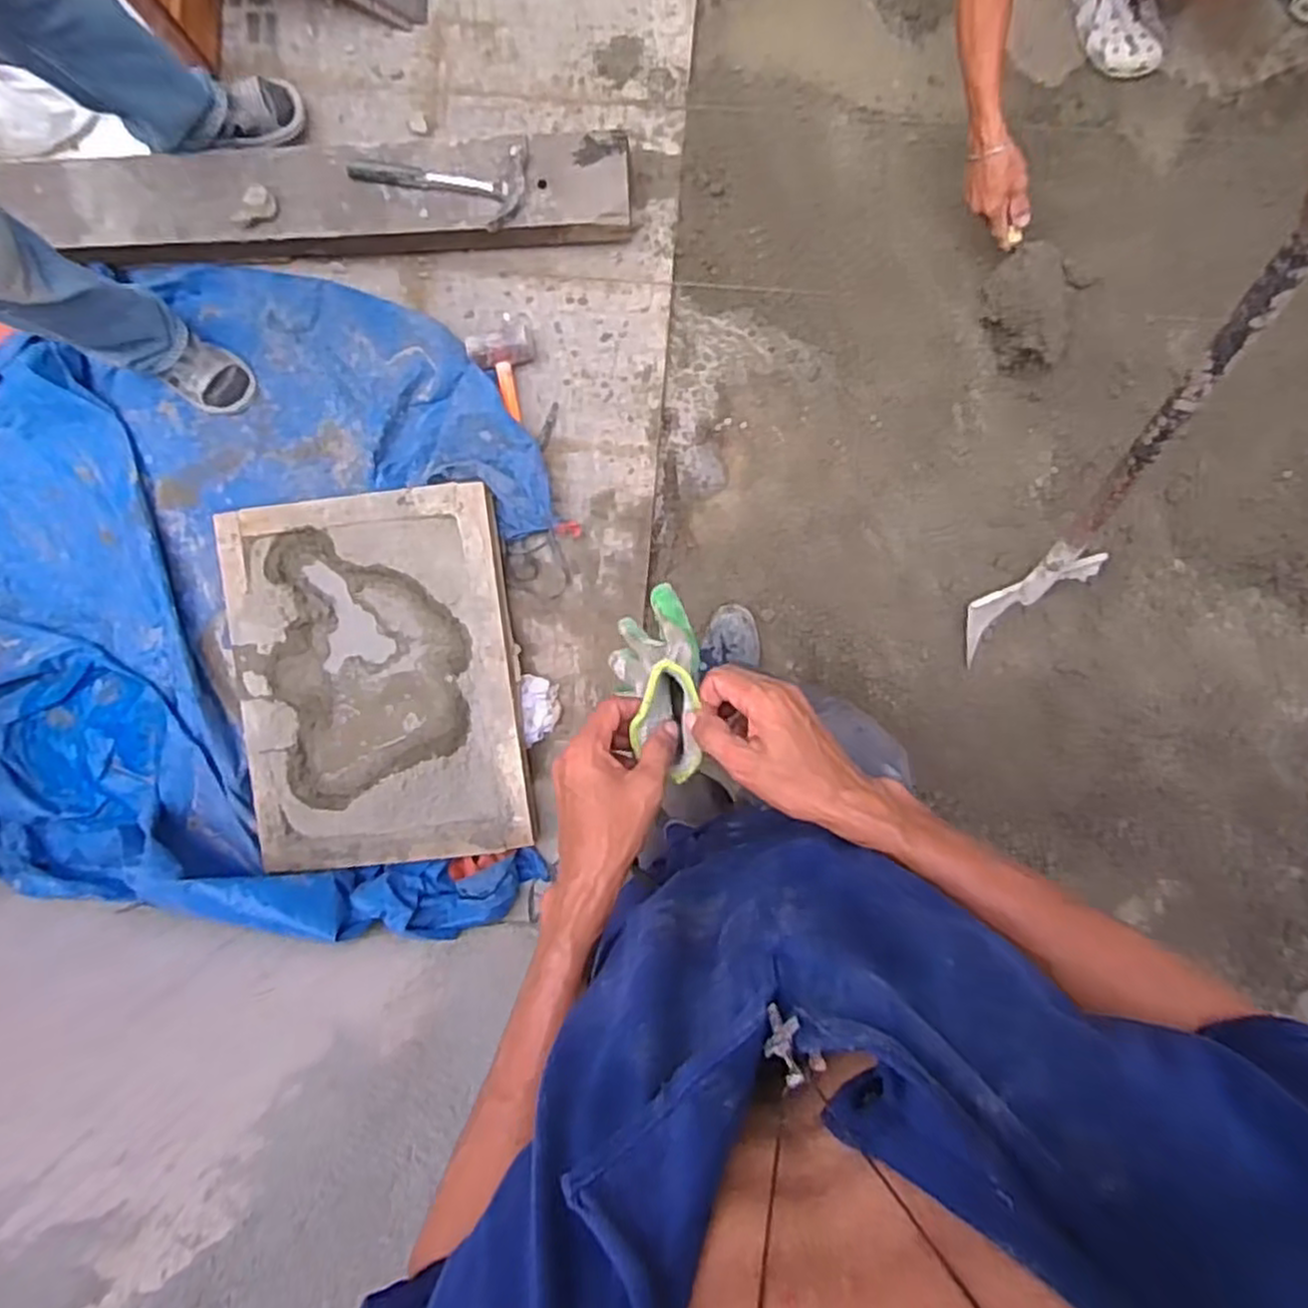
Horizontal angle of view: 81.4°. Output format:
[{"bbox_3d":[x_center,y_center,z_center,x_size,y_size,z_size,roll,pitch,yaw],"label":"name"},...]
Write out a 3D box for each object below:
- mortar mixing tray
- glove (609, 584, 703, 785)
[{"bbox_3d":[-0.506,0.049,1.369,0.511,0.041,0.657,-6,93,1],"label":"mortar mixing tray"},{"bbox_3d":[0.002,0.013,0.585,0.068,0.190,0.077,-19,119,2],"label":"glove"}]

